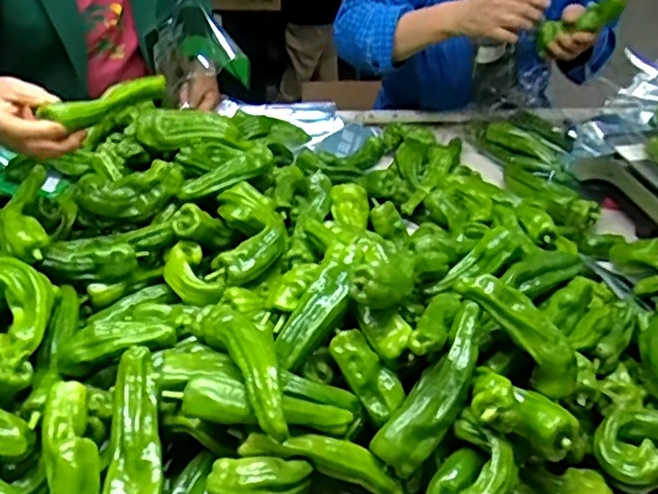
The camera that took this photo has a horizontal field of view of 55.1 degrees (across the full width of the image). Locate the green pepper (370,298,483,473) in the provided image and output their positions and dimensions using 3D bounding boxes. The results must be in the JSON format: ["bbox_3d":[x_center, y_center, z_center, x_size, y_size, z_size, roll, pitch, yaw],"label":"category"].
[{"bbox_3d":[0.094,0.117,0.540,0.045,0.031,0.157,25,65,25],"label":"green pepper"}]

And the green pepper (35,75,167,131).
[{"bbox_3d":[-0.233,-0.157,0.673,0.030,0.023,0.133,26,42,26],"label":"green pepper"}]

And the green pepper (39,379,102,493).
[{"bbox_3d":[-0.199,0.193,0.487,0.043,0.040,0.205,-9,53,-17],"label":"green pepper"}]

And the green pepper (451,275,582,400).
[{"bbox_3d":[0.173,0.074,0.566,0.133,0.036,0.032,49,49,7],"label":"green pepper"}]

